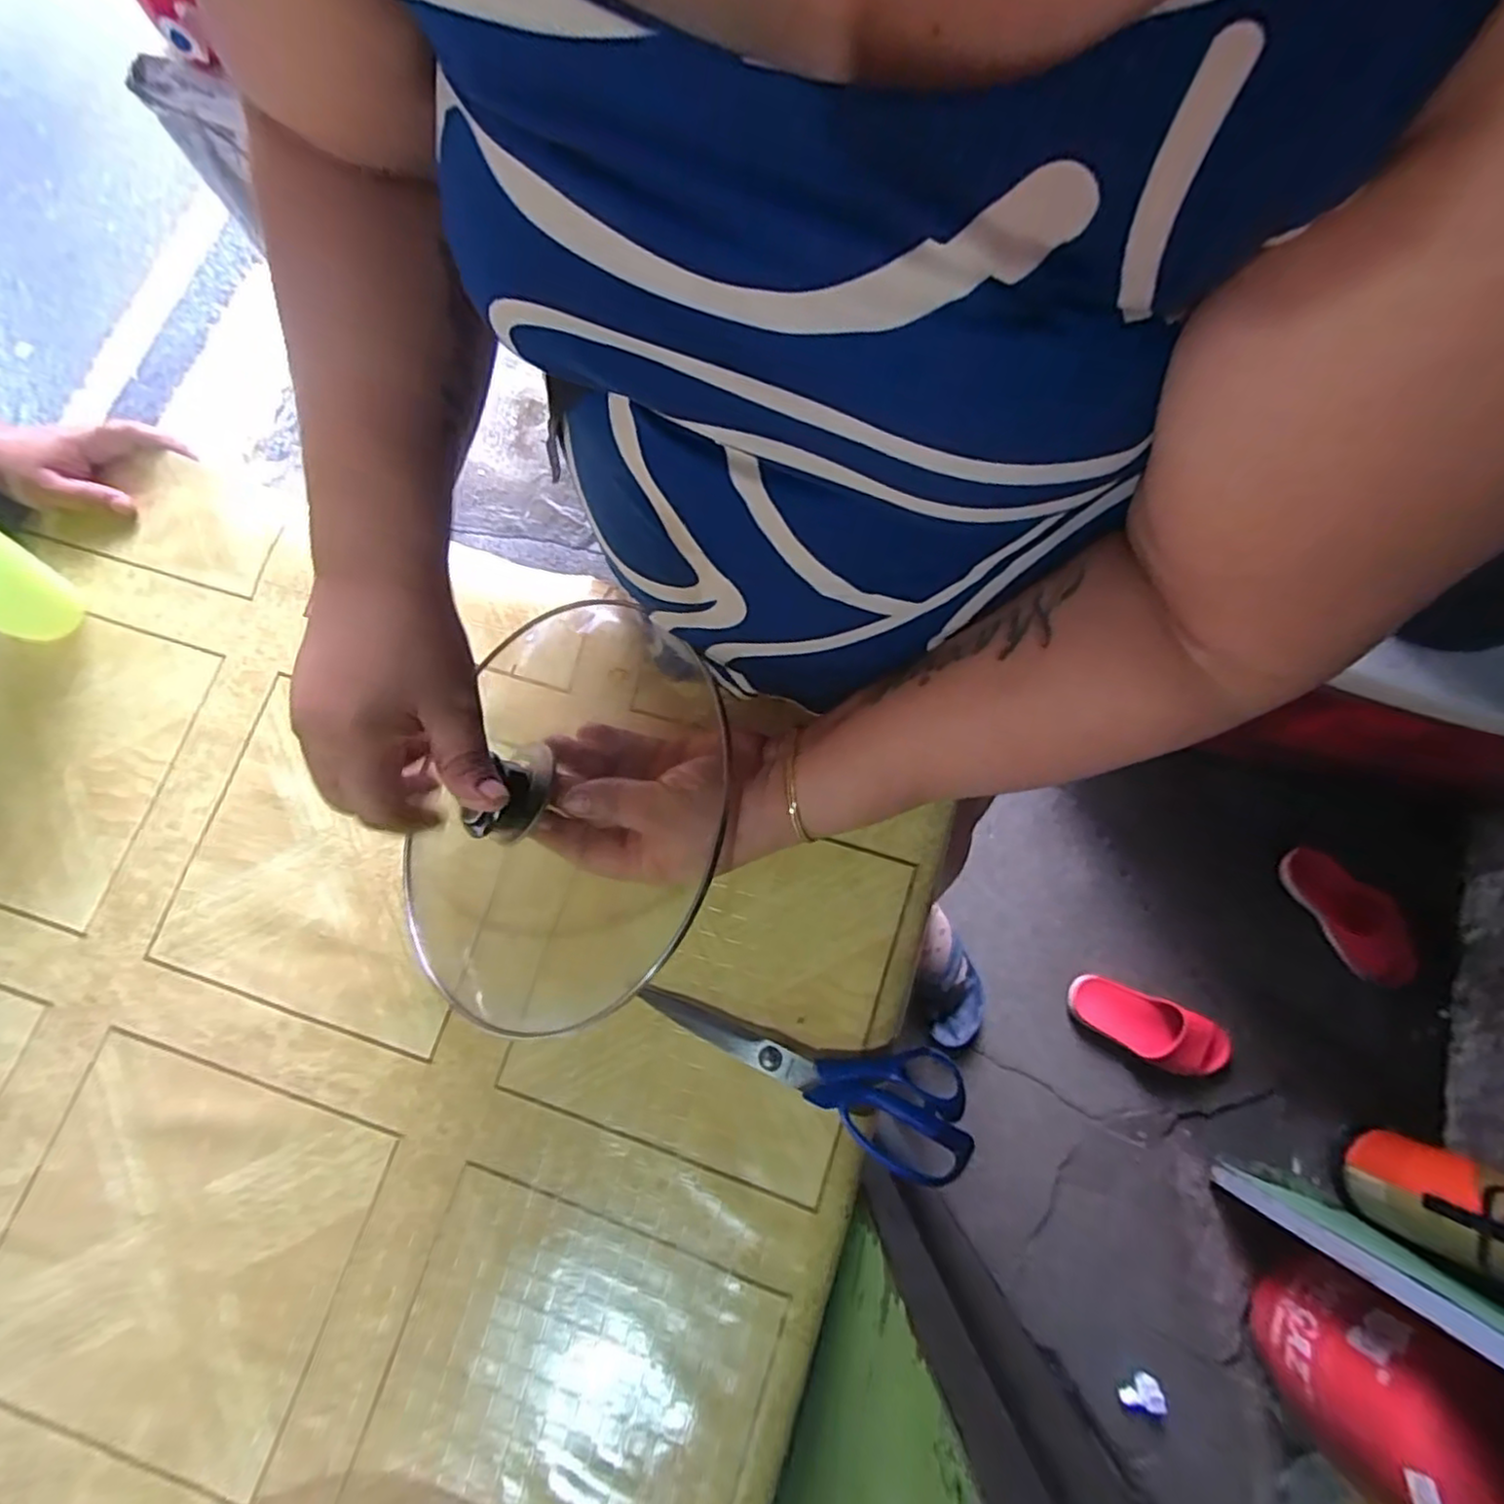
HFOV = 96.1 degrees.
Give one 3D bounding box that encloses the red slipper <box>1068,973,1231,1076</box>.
[{"bbox_3d":[0.590,0.407,1.004,0.228,0.060,0.091,23,80,18],"label":"red slipper"}]

